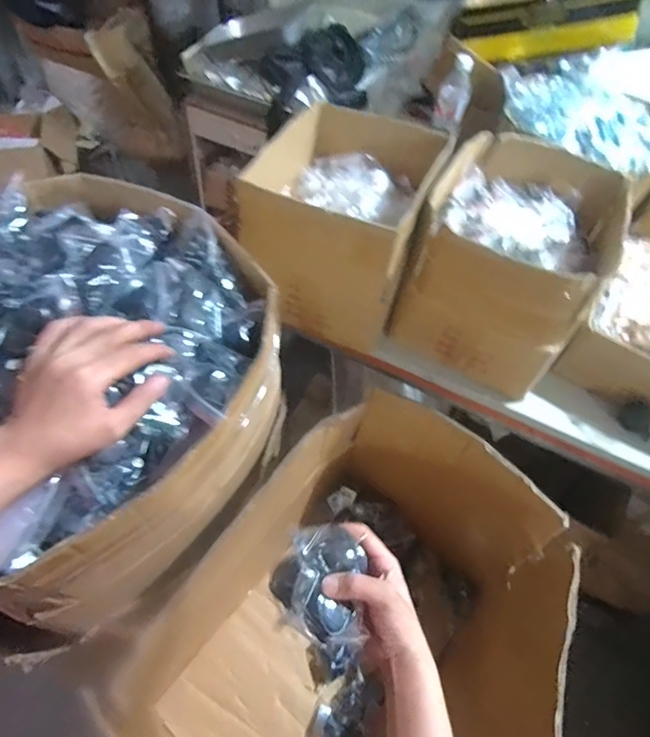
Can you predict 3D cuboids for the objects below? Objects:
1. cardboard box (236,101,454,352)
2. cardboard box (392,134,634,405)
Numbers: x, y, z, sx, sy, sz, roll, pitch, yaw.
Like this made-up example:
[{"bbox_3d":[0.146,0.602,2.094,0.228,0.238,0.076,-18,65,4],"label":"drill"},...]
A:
[{"bbox_3d":[0.043,-0.277,0.772,0.250,0.208,0.403,21,55,9],"label":"cardboard box"},{"bbox_3d":[0.299,-0.188,0.743,0.259,0.216,0.357,27,56,14],"label":"cardboard box"}]

